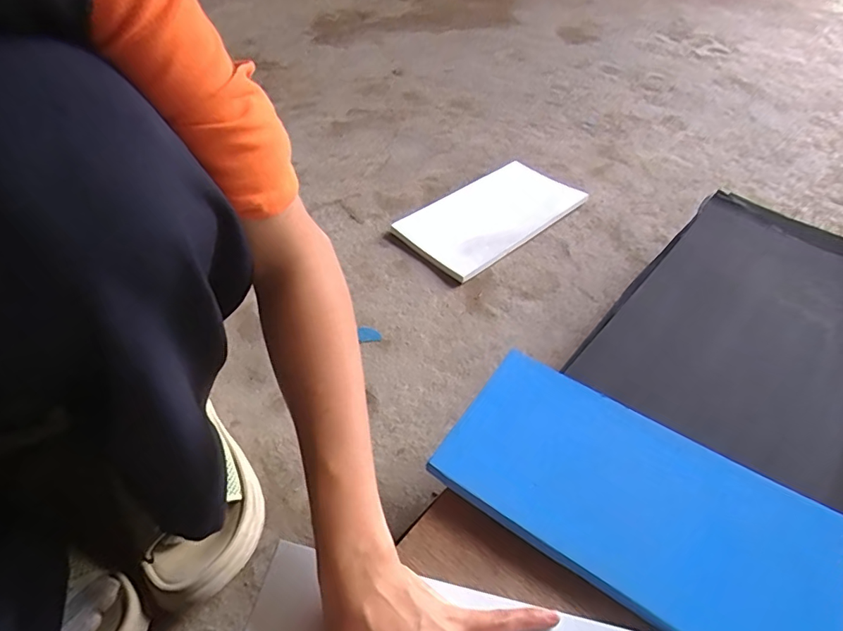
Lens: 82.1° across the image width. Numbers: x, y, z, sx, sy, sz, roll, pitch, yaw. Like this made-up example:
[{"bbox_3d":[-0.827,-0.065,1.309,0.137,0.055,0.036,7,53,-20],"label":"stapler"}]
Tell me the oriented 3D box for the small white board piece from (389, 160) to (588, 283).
[{"bbox_3d":[0.103,-0.160,0.751,0.280,0.017,0.171,-35,52,-25],"label":"small white board piece"}]

